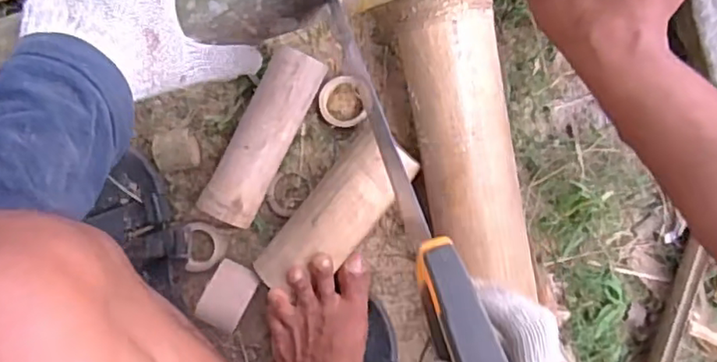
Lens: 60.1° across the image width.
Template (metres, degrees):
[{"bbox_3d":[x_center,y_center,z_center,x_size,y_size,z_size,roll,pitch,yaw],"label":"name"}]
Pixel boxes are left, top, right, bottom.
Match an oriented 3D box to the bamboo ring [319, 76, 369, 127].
[{"bbox_3d":[-0.015,-0.081,0.631,0.049,0.009,0.052,0,85,-4],"label":"bamboo ring"}]

